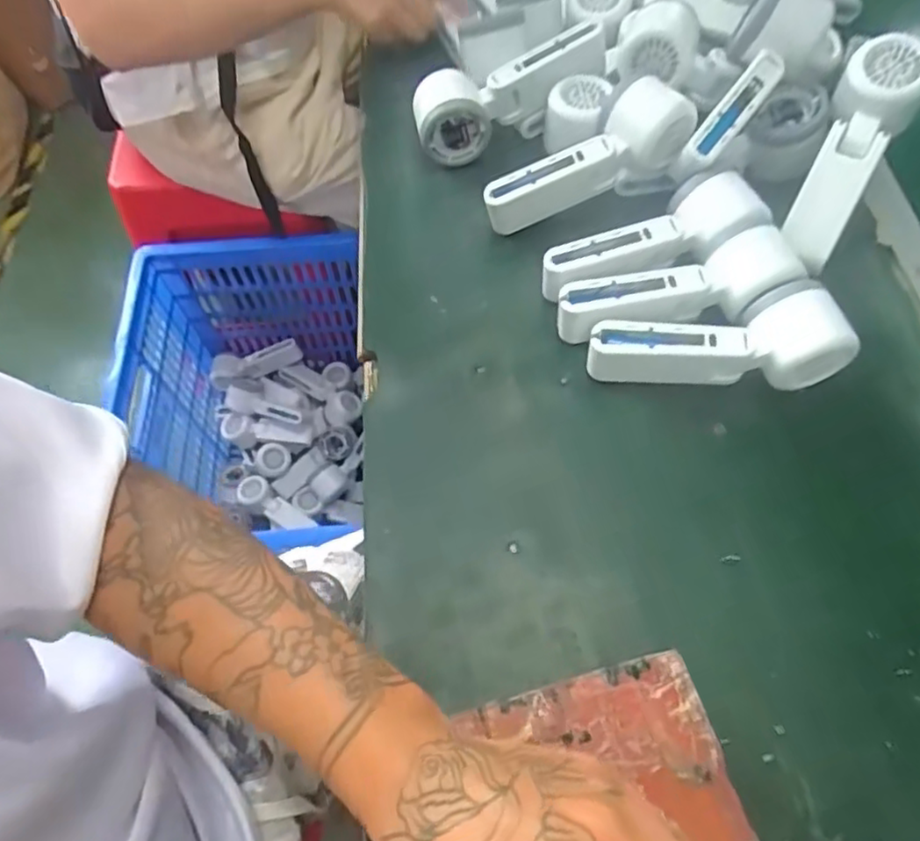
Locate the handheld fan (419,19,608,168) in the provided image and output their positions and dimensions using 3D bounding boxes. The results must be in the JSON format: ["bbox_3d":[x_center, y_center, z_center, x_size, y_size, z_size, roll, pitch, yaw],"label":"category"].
[{"bbox_3d":[0.039,-0.277,0.536,0.169,0.051,0.058,-27,64,2],"label":"handheld fan"}]

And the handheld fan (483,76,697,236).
[{"bbox_3d":[0.097,-0.195,0.495,0.162,0.057,0.047,-27,63,7],"label":"handheld fan"}]

